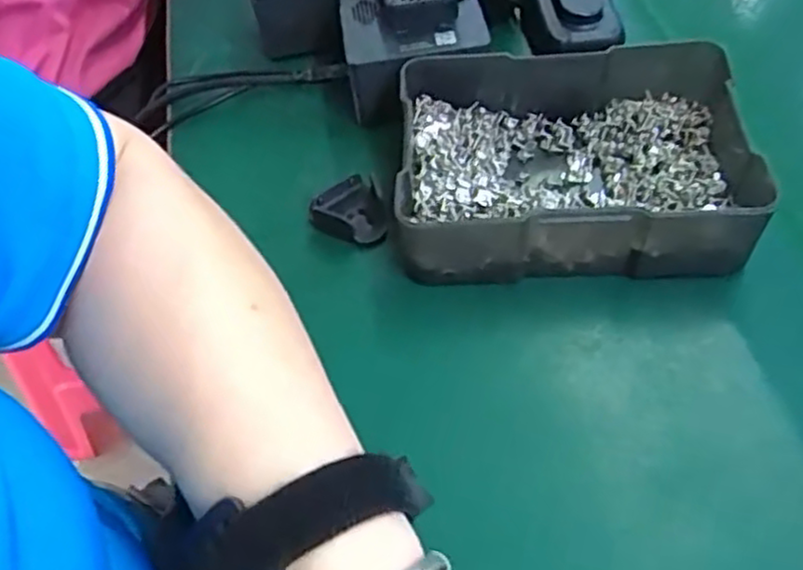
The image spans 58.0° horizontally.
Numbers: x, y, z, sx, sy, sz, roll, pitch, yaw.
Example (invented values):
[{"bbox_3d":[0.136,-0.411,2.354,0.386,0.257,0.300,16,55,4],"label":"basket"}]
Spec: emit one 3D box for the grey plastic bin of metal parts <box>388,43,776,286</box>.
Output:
[{"bbox_3d":[0.082,-0.058,0.355,0.164,0.055,0.115,0,53,2],"label":"grey plastic bin of metal parts"}]

